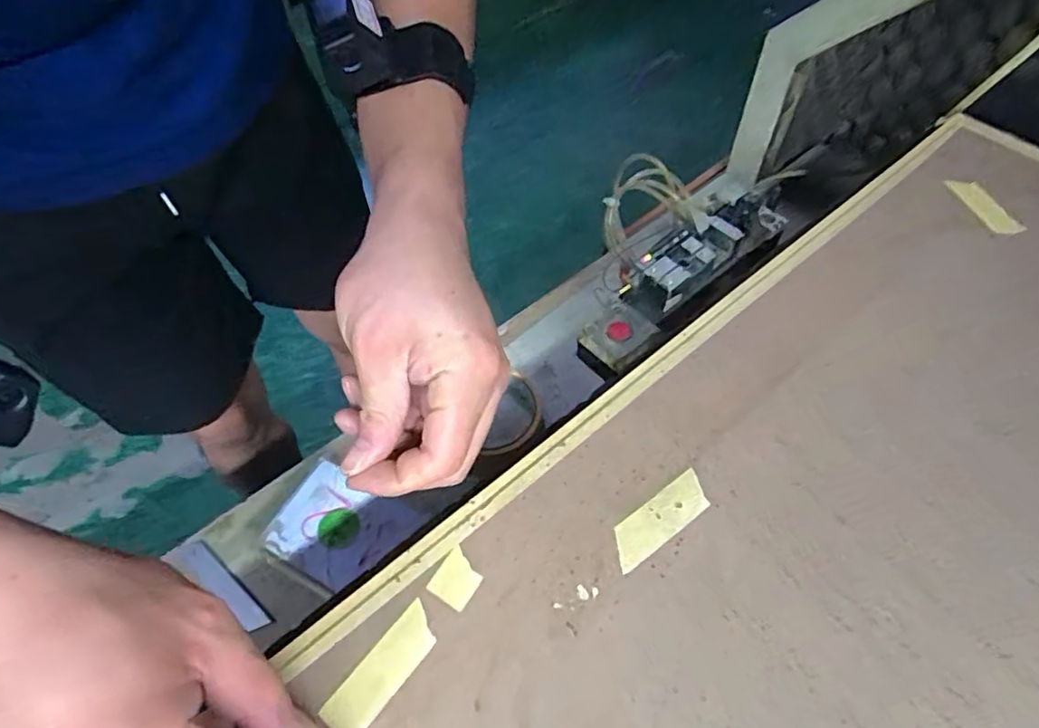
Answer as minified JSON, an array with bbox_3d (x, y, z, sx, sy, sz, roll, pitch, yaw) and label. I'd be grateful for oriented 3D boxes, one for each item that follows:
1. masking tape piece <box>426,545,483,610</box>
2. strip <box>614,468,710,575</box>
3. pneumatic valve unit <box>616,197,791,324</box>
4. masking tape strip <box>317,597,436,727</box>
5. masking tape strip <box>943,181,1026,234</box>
[{"bbox_3d":[-0.029,0.100,0.273,0.019,0.004,0.022,32,63,13],"label":"masking tape piece"},{"bbox_3d":[0.068,0.075,0.284,0.059,0.004,0.019,-32,61,-19],"label":"strip"},{"bbox_3d":[0.134,-0.085,0.426,0.138,0.031,0.042,-35,62,-20],"label":"pneumatic valve unit"},{"bbox_3d":[-0.059,0.132,0.253,0.019,0.004,0.057,32,62,21],"label":"masking tape strip"},{"bbox_3d":[0.317,-0.109,0.399,0.015,0.006,0.056,-13,57,-7],"label":"masking tape strip"}]

